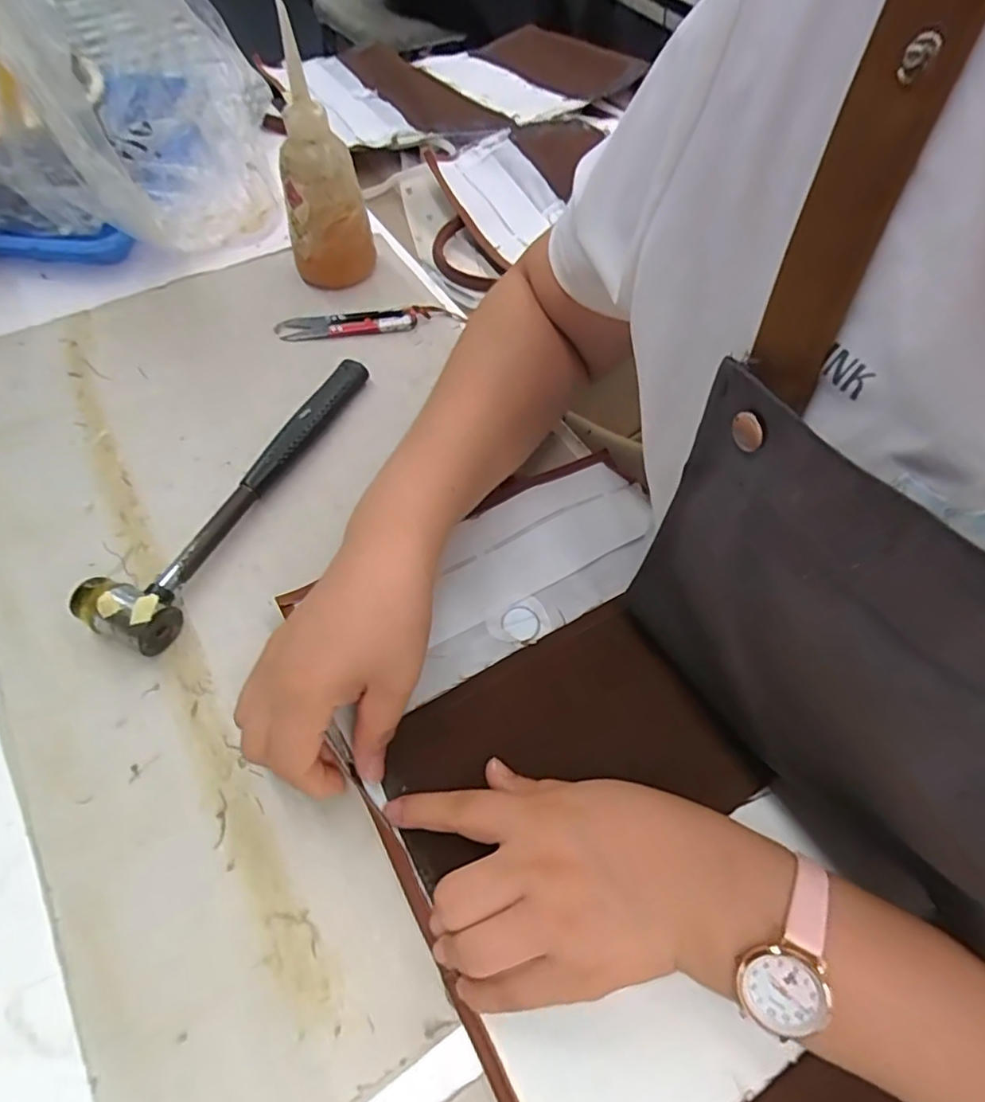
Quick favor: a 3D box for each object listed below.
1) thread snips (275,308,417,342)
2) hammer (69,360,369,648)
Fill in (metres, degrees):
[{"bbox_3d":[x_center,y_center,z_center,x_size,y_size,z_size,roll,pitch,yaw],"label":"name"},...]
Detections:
[{"bbox_3d":[-0.116,-0.182,0.475,0.107,0.009,0.022,-6,60,-5],"label":"thread snips"},{"bbox_3d":[-0.161,-0.047,0.386,0.050,0.029,0.238,22,62,11],"label":"hammer"}]

